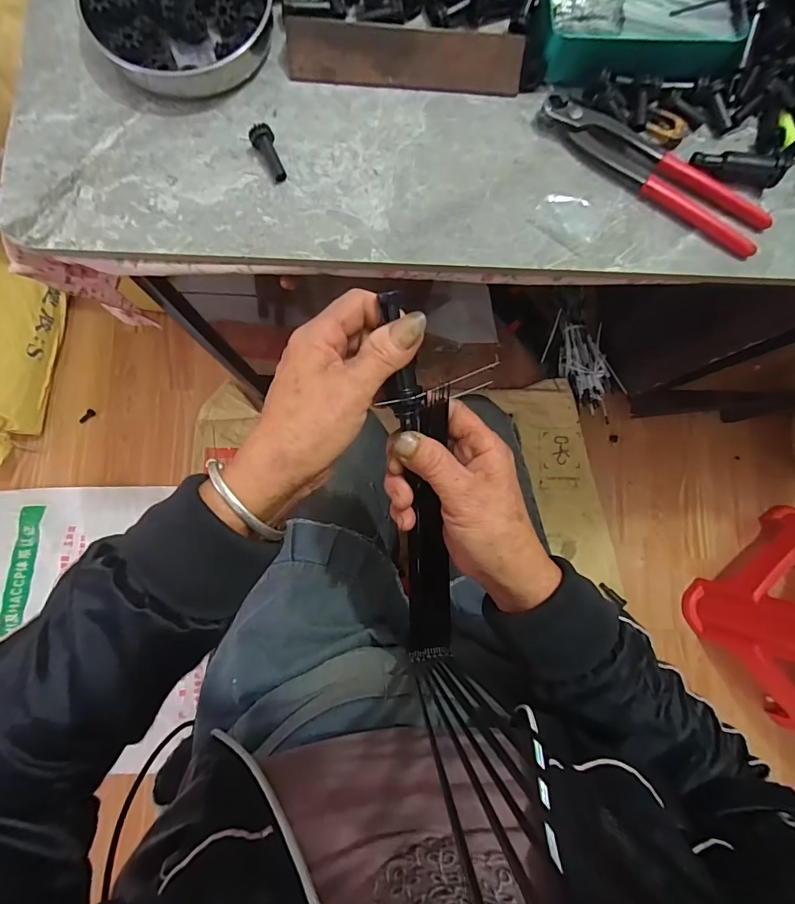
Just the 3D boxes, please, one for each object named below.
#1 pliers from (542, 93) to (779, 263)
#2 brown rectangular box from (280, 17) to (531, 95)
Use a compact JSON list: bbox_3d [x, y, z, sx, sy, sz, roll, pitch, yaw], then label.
[{"bbox_3d":[0.200,-0.221,0.343,0.191,0.015,0.047,31,82,1],"label":"pliers"},{"bbox_3d":[0.007,-0.303,0.341,0.177,0.037,0.012,1,53,-2],"label":"brown rectangular box"}]

